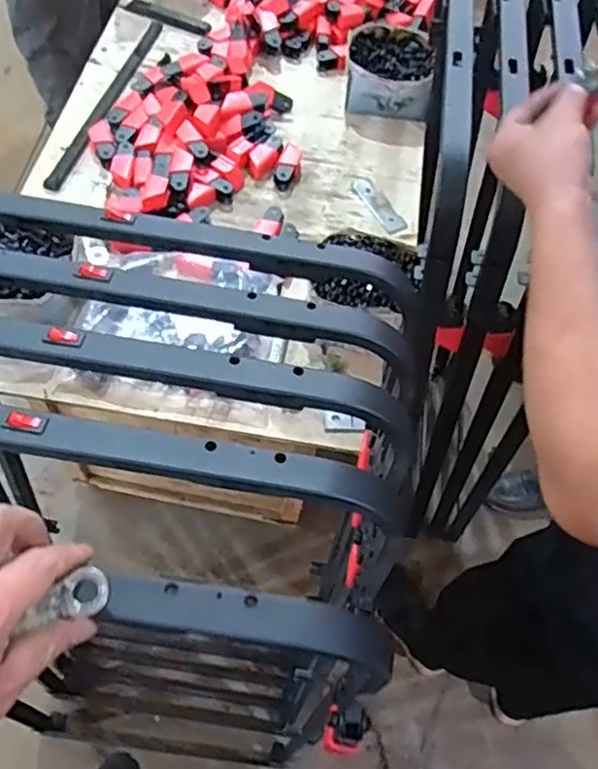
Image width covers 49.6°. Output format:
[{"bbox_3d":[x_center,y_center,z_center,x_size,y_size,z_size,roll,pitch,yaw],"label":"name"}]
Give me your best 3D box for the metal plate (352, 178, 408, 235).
[{"bbox_3d":[0.127,-0.288,1.038,0.038,0.005,0.124,-26,65,-11],"label":"metal plate"}]

